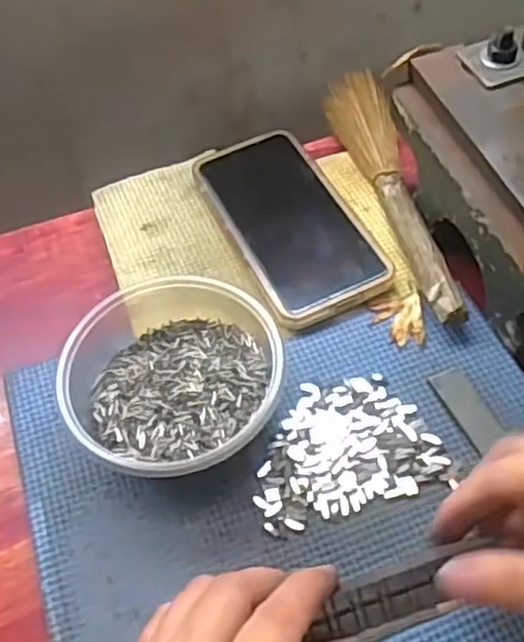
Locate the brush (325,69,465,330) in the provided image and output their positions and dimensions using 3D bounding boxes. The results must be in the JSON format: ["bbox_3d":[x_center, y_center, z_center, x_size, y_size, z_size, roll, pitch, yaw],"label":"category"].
[{"bbox_3d":[0.080,-0.093,0.472,0.040,0.023,0.235,-7,54,-1],"label":"brush"}]

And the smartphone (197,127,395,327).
[{"bbox_3d":[0.016,-0.066,0.464,0.076,0.012,0.157,-22,56,-11],"label":"smartphone"}]

